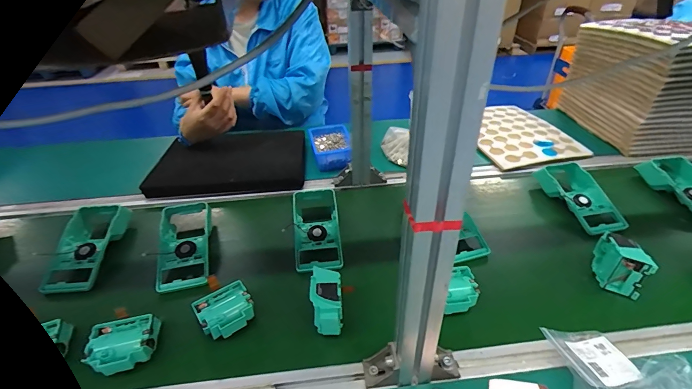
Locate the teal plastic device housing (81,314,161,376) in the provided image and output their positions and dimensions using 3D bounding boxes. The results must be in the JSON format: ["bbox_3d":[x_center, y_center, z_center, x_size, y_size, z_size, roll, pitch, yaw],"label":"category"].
[{"bbox_3d":[-0.304,0.207,0.500,0.079,0.035,0.065,-11,38,-12],"label":"teal plastic device housing"}]

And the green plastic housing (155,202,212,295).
[{"bbox_3d":[-0.295,0.089,0.673,0.087,0.038,0.197,-11,38,-12],"label":"green plastic housing"}]

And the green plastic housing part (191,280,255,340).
[{"bbox_3d":[-0.176,0.176,0.538,0.074,0.036,0.075,-22,42,-25],"label":"green plastic housing part"}]

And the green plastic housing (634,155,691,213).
[{"bbox_3d":[0.681,-0.011,0.723,0.101,0.039,0.185,-1,37,1],"label":"green plastic housing"}]

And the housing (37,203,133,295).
[{"bbox_3d":[-0.484,0.086,0.681,0.092,0.043,0.207,-5,37,-3],"label":"housing"}]

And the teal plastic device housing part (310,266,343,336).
[{"bbox_3d":[-0.027,0.154,0.524,0.042,0.068,0.076,-2,37,0],"label":"teal plastic device housing part"}]

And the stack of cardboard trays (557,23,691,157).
[{"bbox_3d":[0.758,-0.271,0.897,0.243,0.252,0.305,-7,37,-7],"label":"stack of cardboard trays"}]

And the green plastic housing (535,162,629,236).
[{"bbox_3d":[0.463,0.003,0.723,0.096,0.039,0.180,-6,37,-6],"label":"green plastic housing"}]

